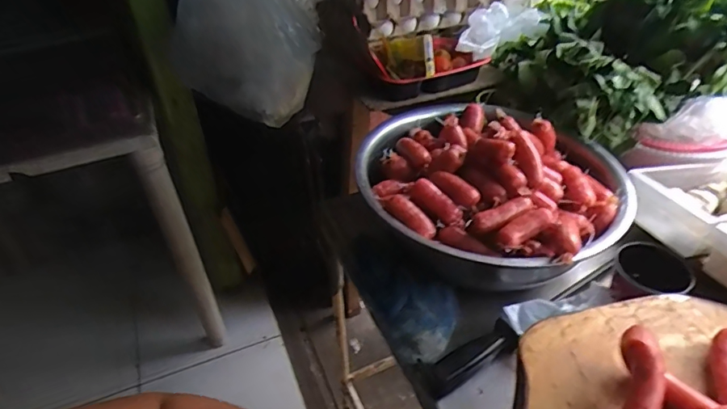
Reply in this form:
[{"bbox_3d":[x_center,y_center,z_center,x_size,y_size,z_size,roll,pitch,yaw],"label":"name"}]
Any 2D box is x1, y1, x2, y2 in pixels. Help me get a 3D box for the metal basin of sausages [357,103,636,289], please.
[{"bbox_3d":[0.174,-0.034,0.674,0.363,0.120,0.338,-2,39,1],"label":"metal basin of sausages"}]

